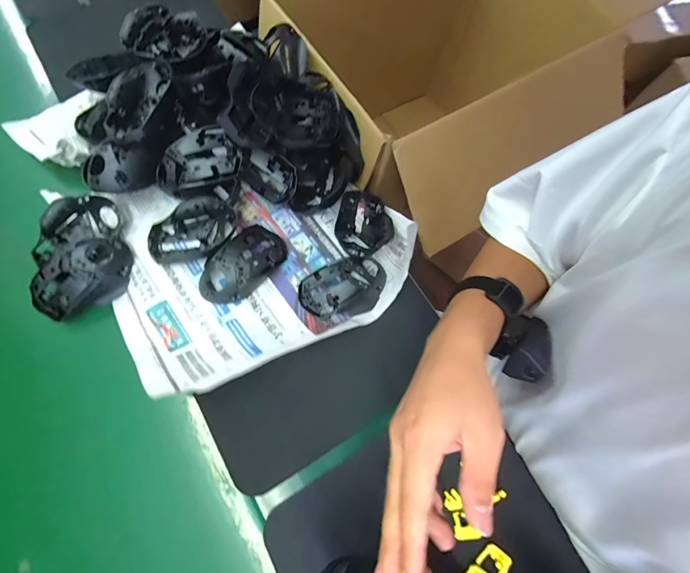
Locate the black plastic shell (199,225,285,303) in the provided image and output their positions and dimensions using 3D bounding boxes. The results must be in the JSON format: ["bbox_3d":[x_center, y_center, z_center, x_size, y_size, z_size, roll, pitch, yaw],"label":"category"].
[{"bbox_3d":[-0.130,-0.030,0.416,0.116,0.031,0.062,-41,77,-19],"label":"black plastic shell"}]

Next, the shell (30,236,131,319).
[{"bbox_3d":[-0.310,-0.016,0.388,0.115,0.037,0.070,-30,75,-13],"label":"shell"}]

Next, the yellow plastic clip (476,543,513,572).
[{"bbox_3d":[0.155,0.284,0.346,0.029,0.007,0.025,37,69,9],"label":"yellow plastic clip"}]

